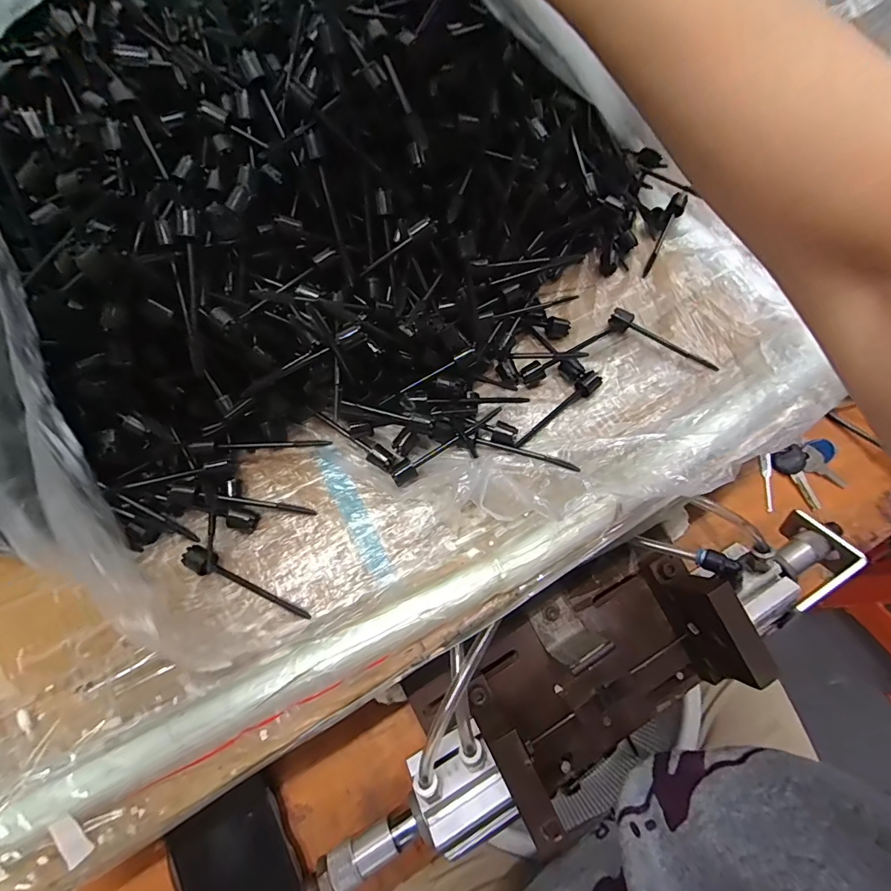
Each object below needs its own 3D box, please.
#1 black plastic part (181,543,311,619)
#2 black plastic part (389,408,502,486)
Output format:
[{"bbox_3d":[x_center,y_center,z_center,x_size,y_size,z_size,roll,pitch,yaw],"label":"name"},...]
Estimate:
[{"bbox_3d":[-0.122,0.086,0.269,0.086,0.009,0.015,27,68,12],"label":"black plastic part"},{"bbox_3d":[0.001,0.000,0.305,0.086,0.018,0.014,-31,69,-13],"label":"black plastic part"}]

